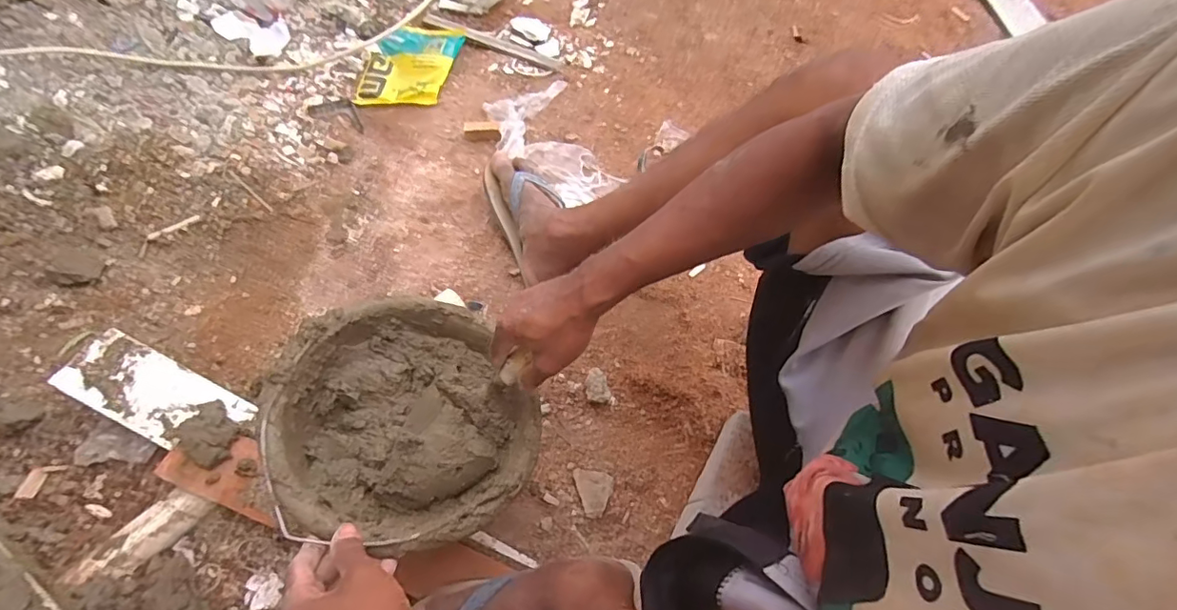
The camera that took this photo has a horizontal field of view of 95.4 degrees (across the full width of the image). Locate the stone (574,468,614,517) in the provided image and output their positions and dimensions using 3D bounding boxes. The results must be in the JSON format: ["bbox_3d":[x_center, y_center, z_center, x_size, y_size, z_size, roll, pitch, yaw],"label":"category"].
[{"bbox_3d":[0.004,0.233,0.668,0.049,0.007,0.054,13,62,3],"label":"stone"}]

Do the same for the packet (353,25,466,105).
[{"bbox_3d":[-0.334,-0.461,1.004,0.158,0.027,0.228,7,62,0],"label":"packet"}]

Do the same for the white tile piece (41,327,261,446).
[{"bbox_3d":[-0.481,0.099,0.595,0.188,0.012,0.079,29,63,-2],"label":"white tile piece"}]

